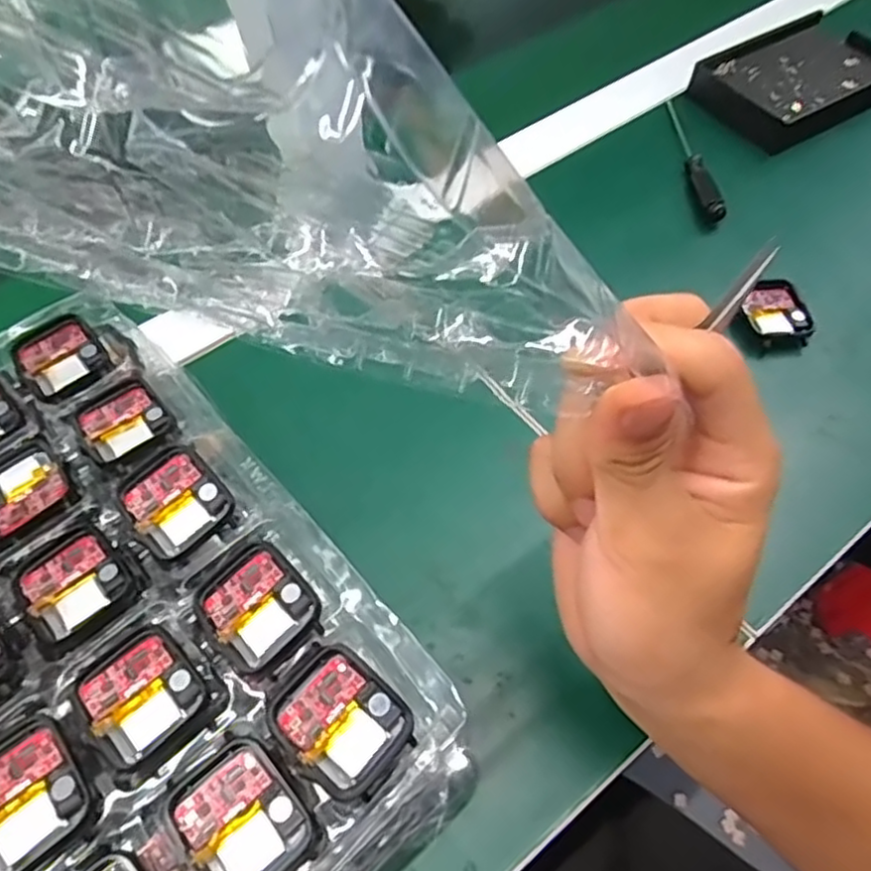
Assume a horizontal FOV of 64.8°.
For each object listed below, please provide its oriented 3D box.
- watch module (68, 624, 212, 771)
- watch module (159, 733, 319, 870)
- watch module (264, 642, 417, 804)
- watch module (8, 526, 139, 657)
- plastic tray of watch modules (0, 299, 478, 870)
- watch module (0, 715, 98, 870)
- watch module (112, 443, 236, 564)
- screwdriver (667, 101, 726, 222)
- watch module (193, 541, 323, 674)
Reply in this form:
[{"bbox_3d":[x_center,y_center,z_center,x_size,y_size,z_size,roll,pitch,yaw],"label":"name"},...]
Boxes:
[{"bbox_3d":[-0.103,0.089,0.239,0.039,0.005,0.037,39,66,23],"label":"watch module"},{"bbox_3d":[-0.064,0.127,0.226,0.038,0.009,0.044,-34,62,-18],"label":"watch module"},{"bbox_3d":[-0.033,0.097,0.235,0.044,0.012,0.036,36,65,22],"label":"watch module"},{"bbox_3d":[-0.140,0.058,0.264,0.038,0.004,0.043,-37,63,-20],"label":"watch module"},{"bbox_3d":[-0.173,0.103,0.267,0.271,0.064,0.291,-36,63,-19],"label":"plastic tray of watch modules"},{"bbox_3d":[-0.135,0.116,0.223,0.036,0.004,0.041,-38,63,-20],"label":"watch module"},{"bbox_3d":[-0.106,0.025,0.277,0.037,0.007,0.042,-38,64,-20],"label":"watch module"},{"bbox_3d":[0.173,-0.191,0.467,0.012,0.010,0.126,-5,57,-1],"label":"screwdriver"},{"bbox_3d":[-0.066,0.062,0.252,0.036,0.009,0.042,-37,63,-19],"label":"watch module"}]

